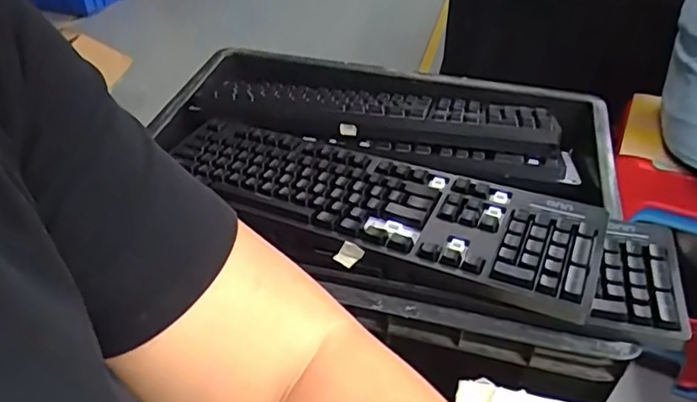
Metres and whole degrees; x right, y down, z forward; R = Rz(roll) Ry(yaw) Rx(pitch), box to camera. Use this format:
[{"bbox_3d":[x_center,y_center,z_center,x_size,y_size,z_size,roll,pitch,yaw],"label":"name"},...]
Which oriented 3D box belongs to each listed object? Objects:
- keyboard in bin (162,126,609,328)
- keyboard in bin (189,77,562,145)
[{"bbox_3d":[0.018,-0.007,0.590,0.436,0.024,0.133,18,41,20],"label":"keyboard in bin"},{"bbox_3d":[0.026,-0.124,0.765,0.448,0.045,0.148,9,39,9],"label":"keyboard in bin"}]

